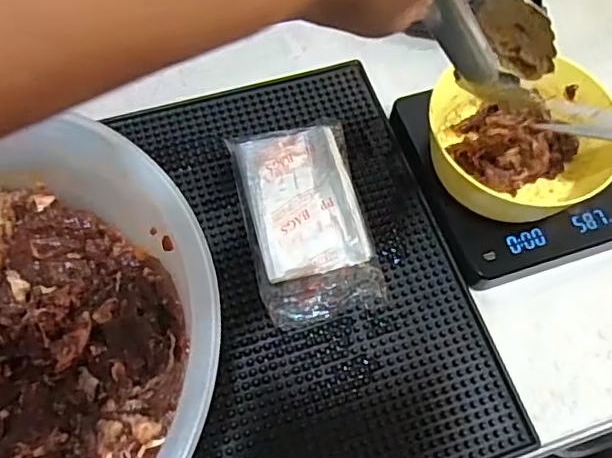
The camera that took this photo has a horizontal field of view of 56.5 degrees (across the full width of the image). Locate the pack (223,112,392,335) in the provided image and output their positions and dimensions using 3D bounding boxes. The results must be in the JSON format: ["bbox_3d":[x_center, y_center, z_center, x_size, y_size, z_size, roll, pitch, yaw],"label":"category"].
[{"bbox_3d":[0.000,-0.010,0.374,0.077,0.025,0.135,-12,67,-6],"label":"pack"}]

